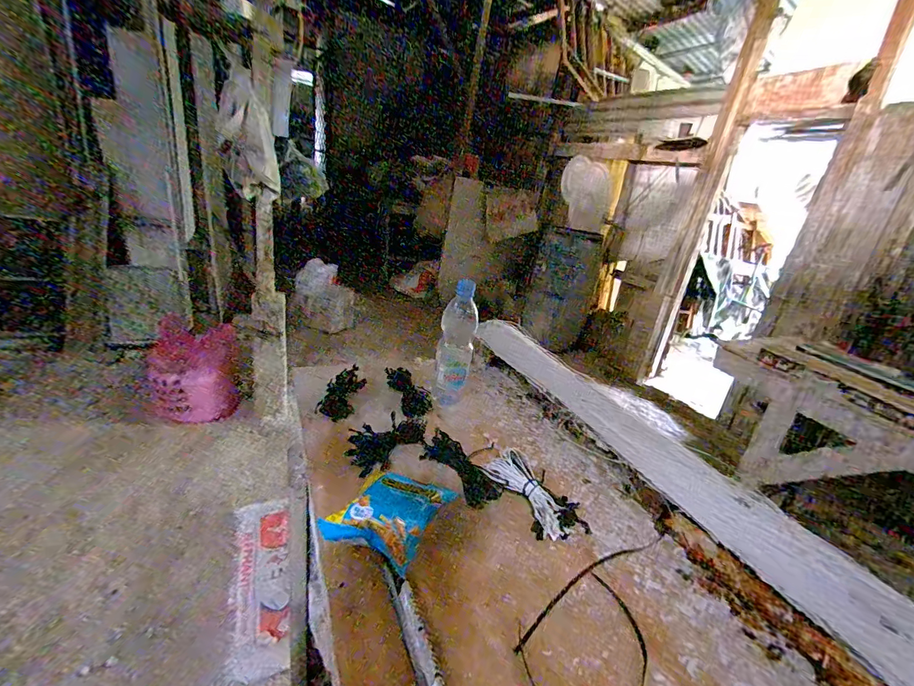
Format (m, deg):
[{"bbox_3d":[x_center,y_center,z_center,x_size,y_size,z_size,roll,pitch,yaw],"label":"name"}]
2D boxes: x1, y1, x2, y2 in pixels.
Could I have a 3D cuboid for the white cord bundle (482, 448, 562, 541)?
[{"bbox_3d":[0.096,0.204,0.542,0.057,0.058,0.127,-9,28,-34],"label":"white cord bundle"}]

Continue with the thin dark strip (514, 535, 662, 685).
[{"bbox_3d":[0.182,0.295,0.438,0.271,0.004,0.107,-11,29,-36],"label":"thin dark strip"}]

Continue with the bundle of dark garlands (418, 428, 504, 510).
[{"bbox_3d":[0.006,0.182,0.591,0.061,0.035,0.128,-15,31,-42],"label":"bundle of dark garlands"}]

